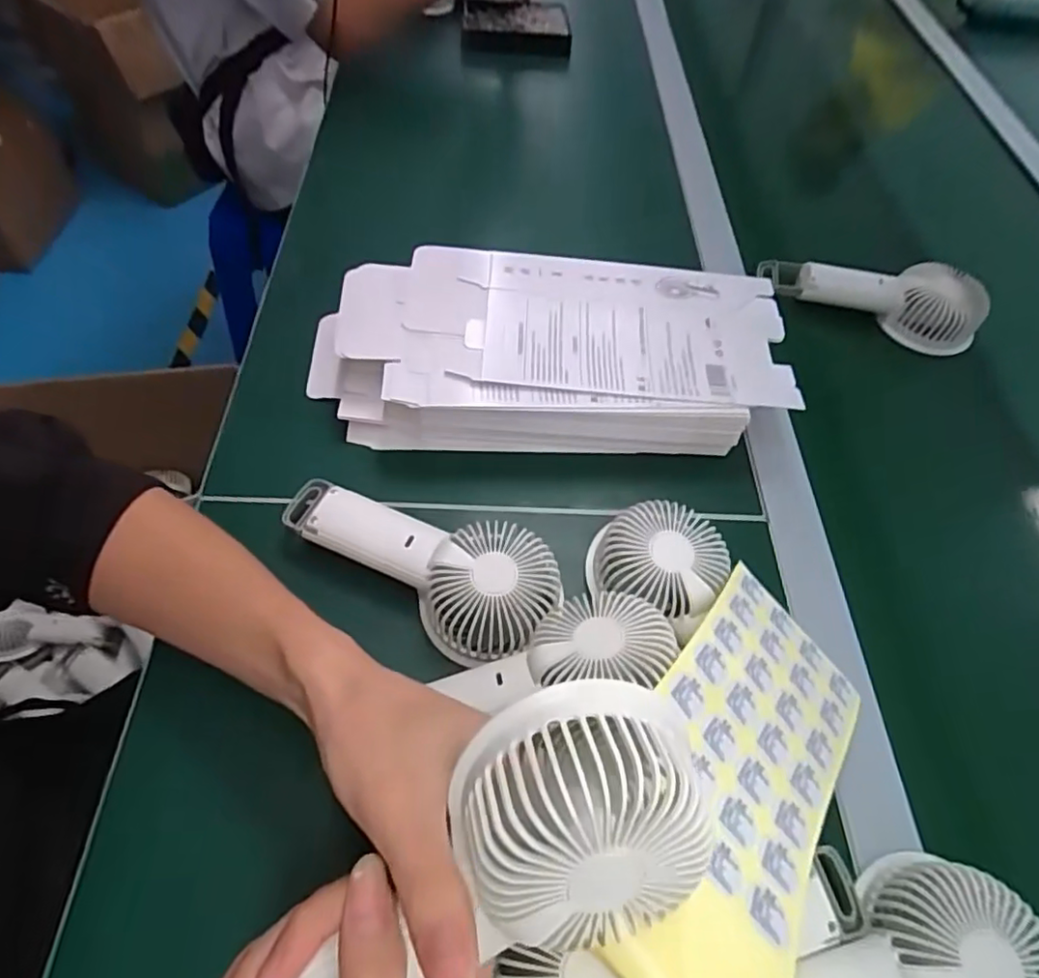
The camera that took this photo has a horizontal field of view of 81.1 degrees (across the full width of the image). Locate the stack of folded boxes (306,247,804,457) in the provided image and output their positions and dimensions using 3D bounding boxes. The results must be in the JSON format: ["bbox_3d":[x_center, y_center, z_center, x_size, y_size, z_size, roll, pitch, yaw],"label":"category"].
[{"bbox_3d":[0.020,-0.107,0.477,0.353,0.061,0.159,0,58,-5],"label":"stack of folded boxes"}]

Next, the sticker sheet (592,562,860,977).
[{"bbox_3d":[0.110,0.137,0.304,0.109,0.013,0.223,48,47,5],"label":"sticker sheet"}]

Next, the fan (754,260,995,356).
[{"bbox_3d":[0.326,-0.187,0.565,0.192,0.053,0.058,19,58,7],"label":"fan"}]

